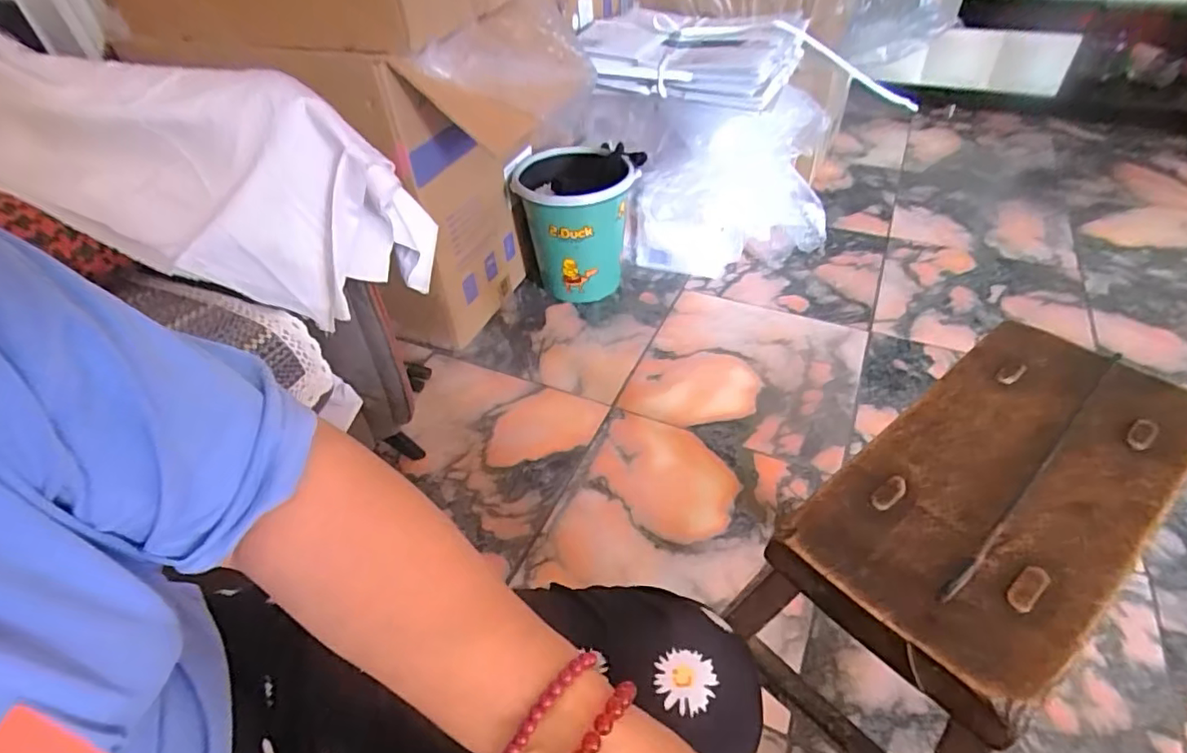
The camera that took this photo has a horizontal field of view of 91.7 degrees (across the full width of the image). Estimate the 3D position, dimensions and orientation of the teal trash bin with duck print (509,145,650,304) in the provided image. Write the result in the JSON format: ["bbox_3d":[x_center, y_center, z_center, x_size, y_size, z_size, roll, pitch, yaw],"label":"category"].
[{"bbox_3d":[-0.037,-0.366,1.419,0.269,0.306,0.318,-2,46,4],"label":"teal trash bin with duck print"}]

